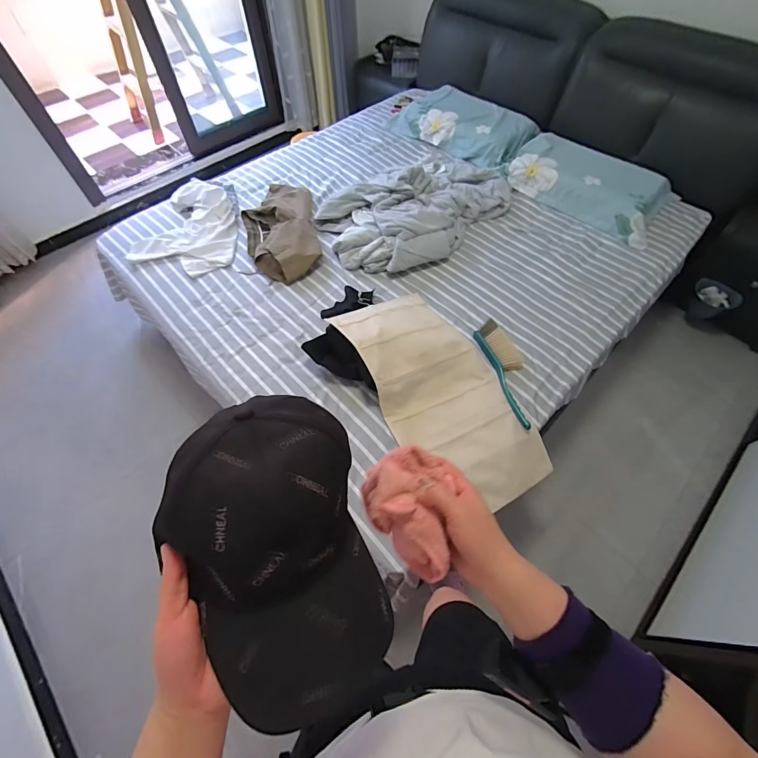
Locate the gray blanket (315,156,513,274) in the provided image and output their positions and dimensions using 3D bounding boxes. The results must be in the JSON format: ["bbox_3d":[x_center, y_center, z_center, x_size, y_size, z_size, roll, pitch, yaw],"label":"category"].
[{"bbox_3d":[0.169,-0.730,1.541,0.855,0.135,0.500,-34,64,-19],"label":"gray blanket"}]

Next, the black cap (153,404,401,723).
[{"bbox_3d":[-0.086,0.128,0.305,0.147,0.099,0.238,-15,60,-6],"label":"black cap"}]

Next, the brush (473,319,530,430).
[{"bbox_3d":[0.402,-0.029,1.146,0.104,0.037,0.382,-12,59,-8],"label":"brush"}]

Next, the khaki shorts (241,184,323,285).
[{"bbox_3d":[-0.393,-0.621,1.496,0.295,0.121,0.588,-10,58,-7],"label":"khaki shorts"}]

